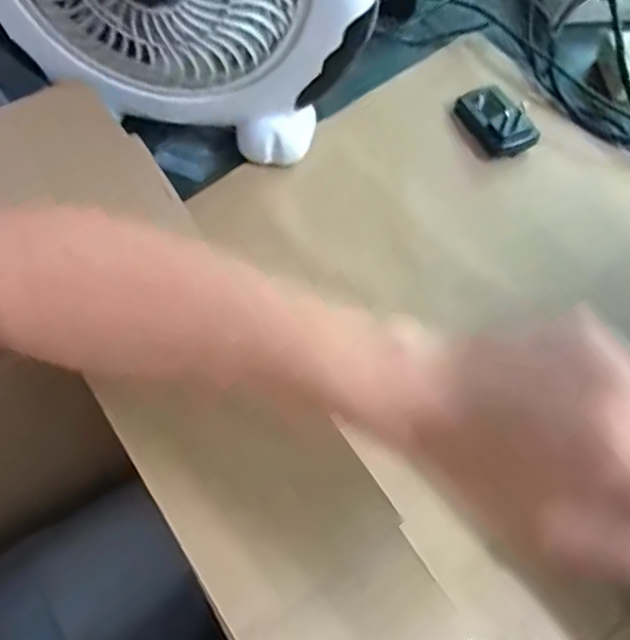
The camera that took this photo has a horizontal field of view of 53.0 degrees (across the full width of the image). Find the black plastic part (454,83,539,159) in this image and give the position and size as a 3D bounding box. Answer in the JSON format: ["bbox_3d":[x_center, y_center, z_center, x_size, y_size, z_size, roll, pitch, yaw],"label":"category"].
[{"bbox_3d":[0.149,-0.167,0.519,0.038,0.028,0.068,-27,68,-16],"label":"black plastic part"}]

